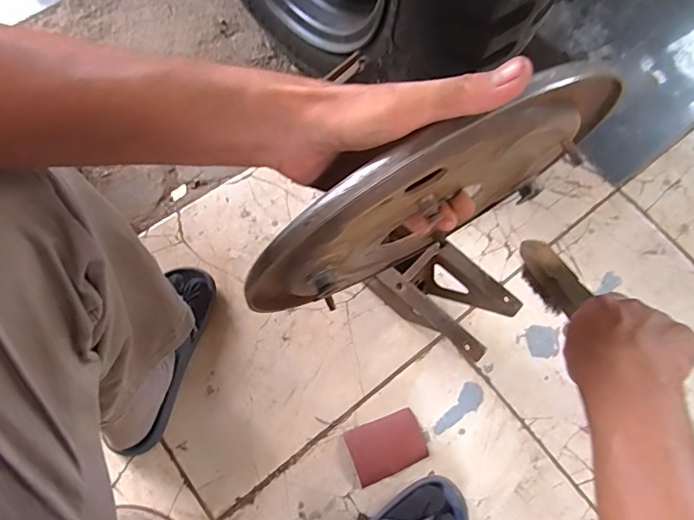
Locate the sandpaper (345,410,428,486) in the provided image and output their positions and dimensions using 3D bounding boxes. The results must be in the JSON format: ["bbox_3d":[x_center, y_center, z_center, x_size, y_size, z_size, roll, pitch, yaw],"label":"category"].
[{"bbox_3d":[0.056,0.258,0.661,0.102,0.004,0.072,-19,72,-12],"label":"sandpaper"}]

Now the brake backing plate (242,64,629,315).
[{"bbox_3d":[0.064,-0.034,0.351,0.281,0.261,0.026,-28,75,-10],"label":"brake backing plate"}]

